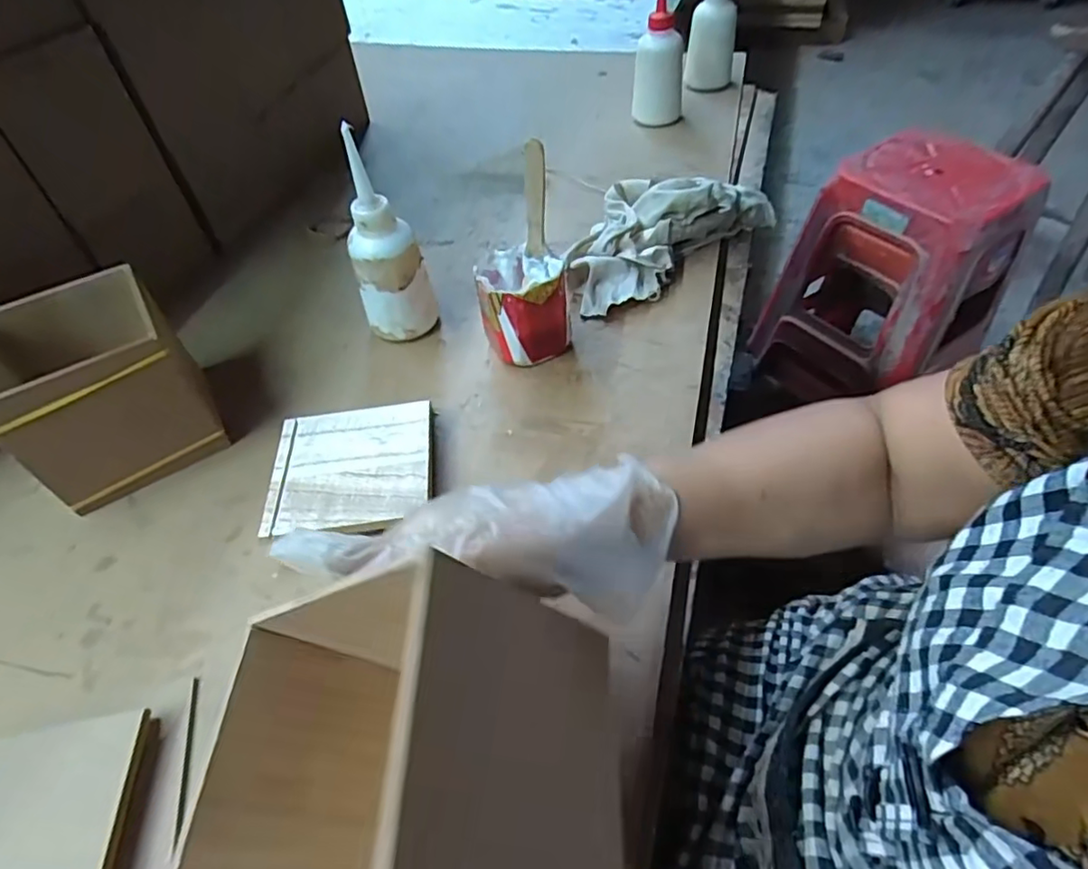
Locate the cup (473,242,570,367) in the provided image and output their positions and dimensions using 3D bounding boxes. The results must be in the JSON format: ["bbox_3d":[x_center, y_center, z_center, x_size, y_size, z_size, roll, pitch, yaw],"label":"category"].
[{"bbox_3d":[-0.021,-0.106,0.498,0.063,0.078,0.066,-1,49,1],"label":"cup"}]

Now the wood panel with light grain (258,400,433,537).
[{"bbox_3d":[-0.133,0.028,0.428,0.110,0.031,0.103,-6,49,-4],"label":"wood panel with light grain"}]

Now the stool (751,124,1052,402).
[{"bbox_3d":[0.670,-0.269,1.174,0.342,0.468,0.322,-23,52,-17],"label":"stool"}]

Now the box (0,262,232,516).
[{"bbox_3d":[-0.324,-0.032,0.438,0.117,0.108,0.113,-31,55,-22],"label":"box"}]

